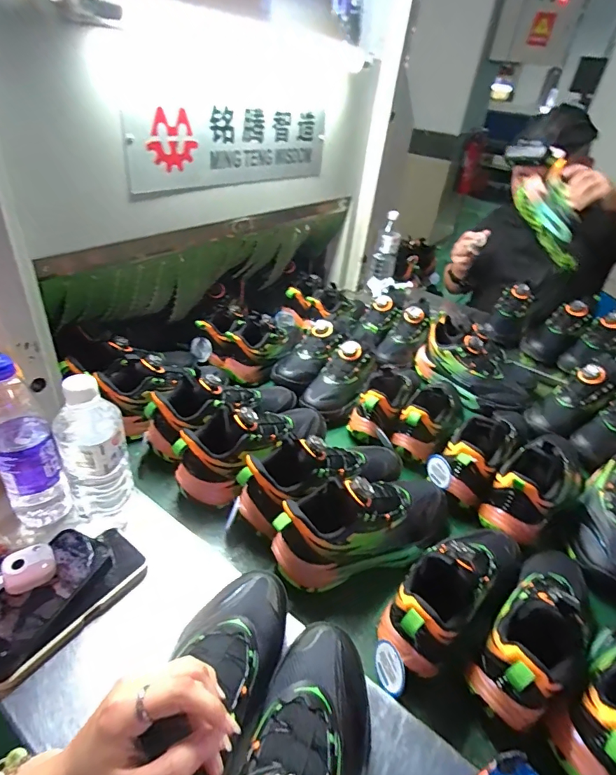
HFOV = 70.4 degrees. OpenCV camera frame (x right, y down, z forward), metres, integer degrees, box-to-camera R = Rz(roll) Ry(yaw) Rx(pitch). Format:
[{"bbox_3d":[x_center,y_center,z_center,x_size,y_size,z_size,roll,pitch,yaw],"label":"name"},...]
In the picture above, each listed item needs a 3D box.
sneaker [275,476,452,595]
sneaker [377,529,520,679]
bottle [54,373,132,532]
[{"bbox_3d":[0.084,0.168,0.572,0.261,0.118,0.093,-12,40,-25],"label":"sneaker"},{"bbox_3d":[0.179,0.217,0.513,0.237,0.113,0.082,-25,46,-37],"label":"sneaker"},{"bbox_3d":[-0.249,0.076,0.509,0.070,0.199,0.068,-12,40,-25],"label":"bottle"}]

